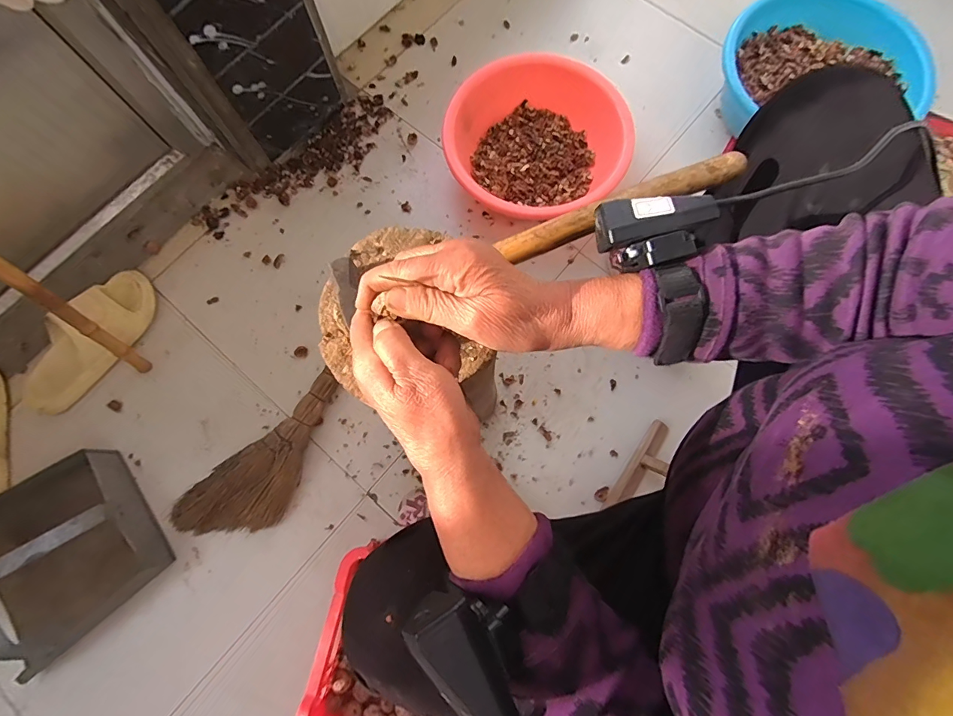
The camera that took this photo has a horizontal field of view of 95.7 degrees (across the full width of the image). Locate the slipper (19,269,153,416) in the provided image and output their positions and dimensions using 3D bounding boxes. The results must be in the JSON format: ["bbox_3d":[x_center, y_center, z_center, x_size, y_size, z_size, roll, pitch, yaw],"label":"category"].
[{"bbox_3d":[-0.717,-0.039,0.784,0.124,0.079,0.281,39,80,9],"label":"slipper"}]

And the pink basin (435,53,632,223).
[{"bbox_3d":[0.099,-0.410,0.842,0.304,0.119,0.318,0,77,0],"label":"pink basin"}]

